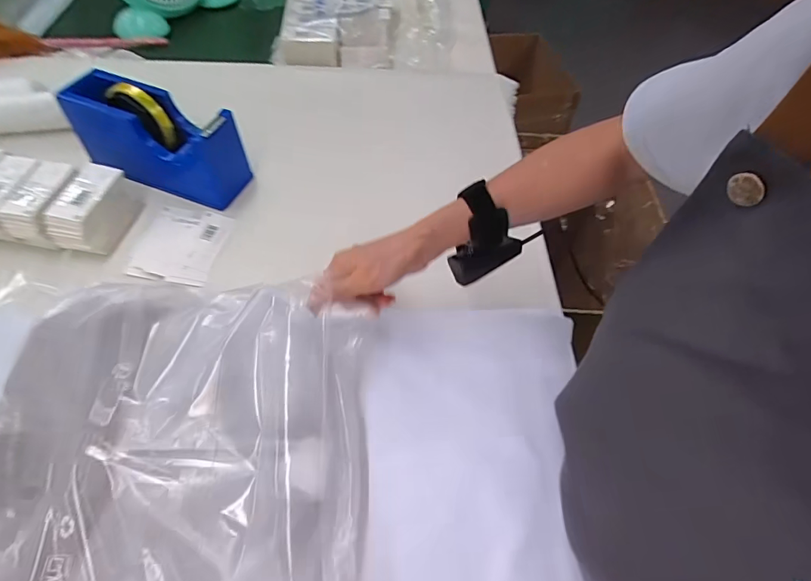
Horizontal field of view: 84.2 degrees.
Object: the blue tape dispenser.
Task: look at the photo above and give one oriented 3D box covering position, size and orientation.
[{"bbox_3d":[-0.312,-0.192,0.562,0.207,0.100,0.074,20,58,8],"label":"blue tape dispenser"}]

